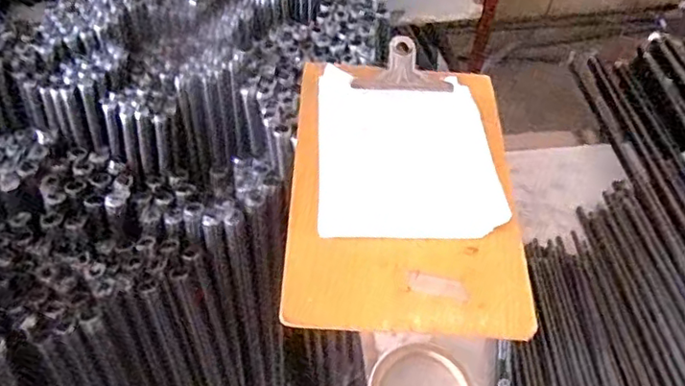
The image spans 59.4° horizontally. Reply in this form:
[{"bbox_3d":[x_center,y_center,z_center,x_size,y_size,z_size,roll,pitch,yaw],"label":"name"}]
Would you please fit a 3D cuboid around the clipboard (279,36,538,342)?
[{"bbox_3d":[0.054,-0.013,0.527,0.189,0.016,0.281,3,53,0],"label":"clipboard"}]

